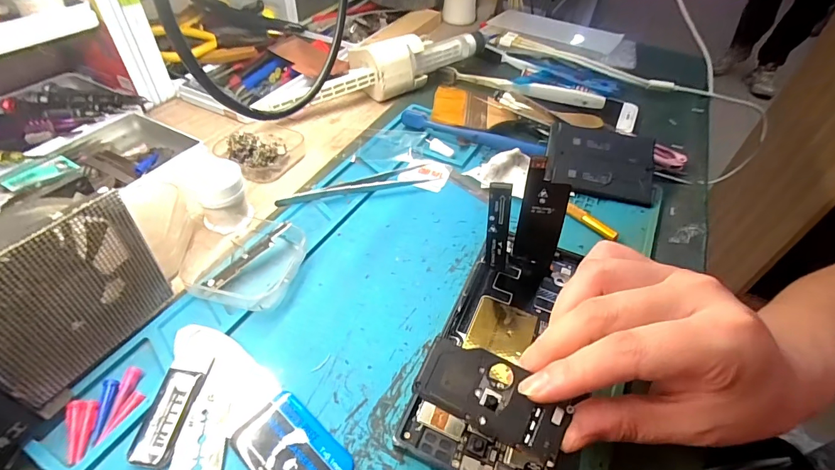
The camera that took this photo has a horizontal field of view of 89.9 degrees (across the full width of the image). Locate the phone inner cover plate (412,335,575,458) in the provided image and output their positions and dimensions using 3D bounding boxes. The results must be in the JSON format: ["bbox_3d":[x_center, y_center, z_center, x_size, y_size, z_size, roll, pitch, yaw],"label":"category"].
[{"bbox_3d":[0.034,0.073,0.193,0.067,0.004,0.032,23,74,13],"label":"phone inner cover plate"}]

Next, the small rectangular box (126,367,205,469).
[{"bbox_3d":[-0.122,0.087,0.203,0.021,0.006,0.044,6,46,1],"label":"small rectangular box"}]

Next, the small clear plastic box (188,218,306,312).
[{"bbox_3d":[-0.106,0.015,0.269,0.055,0.019,0.065,11,46,6],"label":"small clear plastic box"}]

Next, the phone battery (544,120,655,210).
[{"bbox_3d":[0.153,-0.063,0.351,0.085,0.007,0.065,14,70,7],"label":"phone battery"}]

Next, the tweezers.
[{"bbox_3d":[-0.047,-0.038,0.330,0.123,0.007,0.017,-16,49,-19],"label":"tweezers"}]

